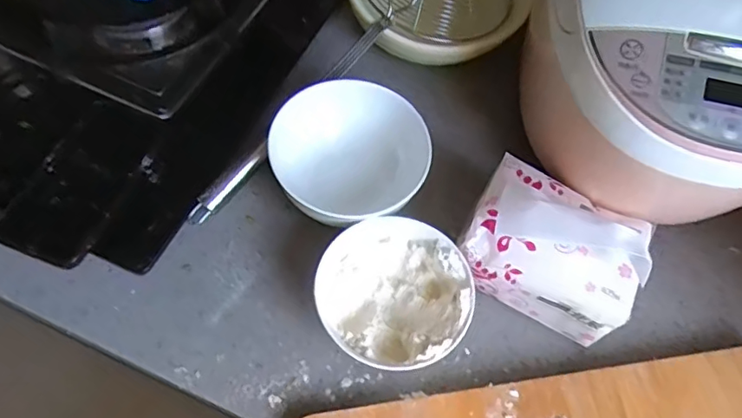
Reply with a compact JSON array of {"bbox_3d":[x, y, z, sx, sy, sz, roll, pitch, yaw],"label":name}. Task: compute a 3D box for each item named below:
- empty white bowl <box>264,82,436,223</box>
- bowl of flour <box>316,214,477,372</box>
[{"bbox_3d":[-0.019,-0.034,0.462,0.124,0.080,0.117,2,61,-3],"label":"empty white bowl"},{"bbox_3d":[0.016,0.069,0.418,0.106,0.060,0.113,2,61,-3],"label":"bowl of flour"}]

